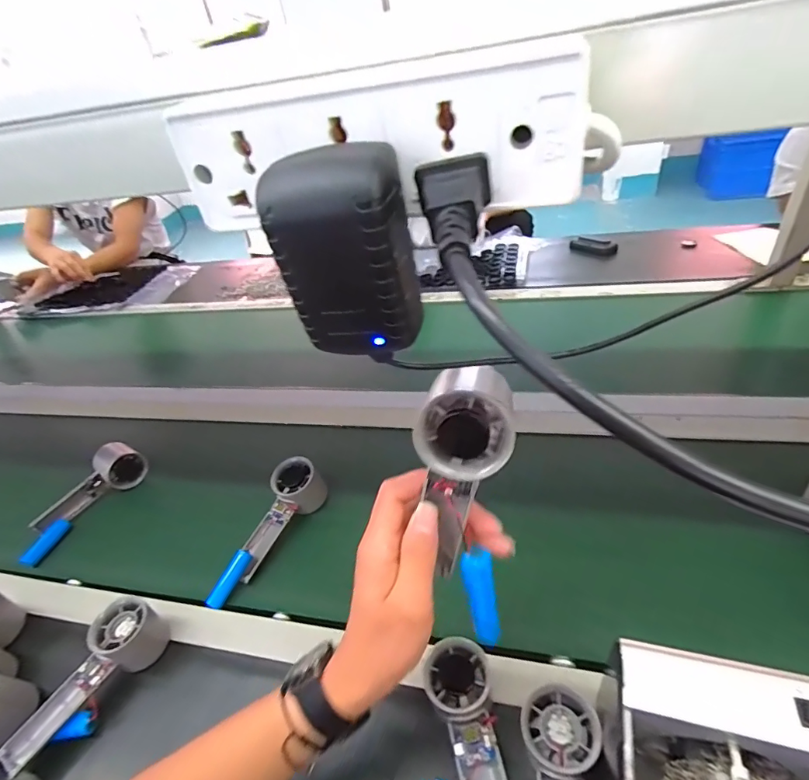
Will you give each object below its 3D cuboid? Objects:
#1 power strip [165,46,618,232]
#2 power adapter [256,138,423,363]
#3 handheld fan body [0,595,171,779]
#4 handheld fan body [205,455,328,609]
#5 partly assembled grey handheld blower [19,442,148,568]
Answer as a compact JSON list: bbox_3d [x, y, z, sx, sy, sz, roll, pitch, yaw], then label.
[{"bbox_3d":[-0.008,-0.095,0.185,0.177,0.053,0.028,0,38,5],"label":"power strip"},{"bbox_3d":[-0.022,-0.051,0.184,0.053,0.076,0.029,-1,38,5],"label":"power adapter"},{"bbox_3d":[-0.314,0.281,0.461,0.052,0.050,0.158,21,44,29],"label":"handheld fan body"},{"bbox_3d":[-0.171,0.176,0.584,0.055,0.049,0.192,18,58,26],"label":"handheld fan body"},{"bbox_3d":[-0.462,0.158,0.673,0.053,0.054,0.183,20,58,28],"label":"partly assembled grey handheld blower"}]

